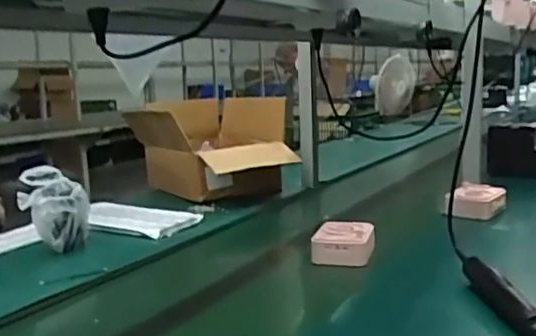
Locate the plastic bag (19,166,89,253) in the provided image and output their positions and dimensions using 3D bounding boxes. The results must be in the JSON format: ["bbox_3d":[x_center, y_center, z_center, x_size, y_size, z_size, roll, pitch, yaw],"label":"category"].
[{"bbox_3d":[-0.409,0.087,1.151,0.126,0.157,0.113,-5,10,-21],"label":"plastic bag"}]

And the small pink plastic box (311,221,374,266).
[{"bbox_3d":[0.134,0.133,1.066,0.107,0.062,0.077,0,10,10],"label":"small pink plastic box"}]

